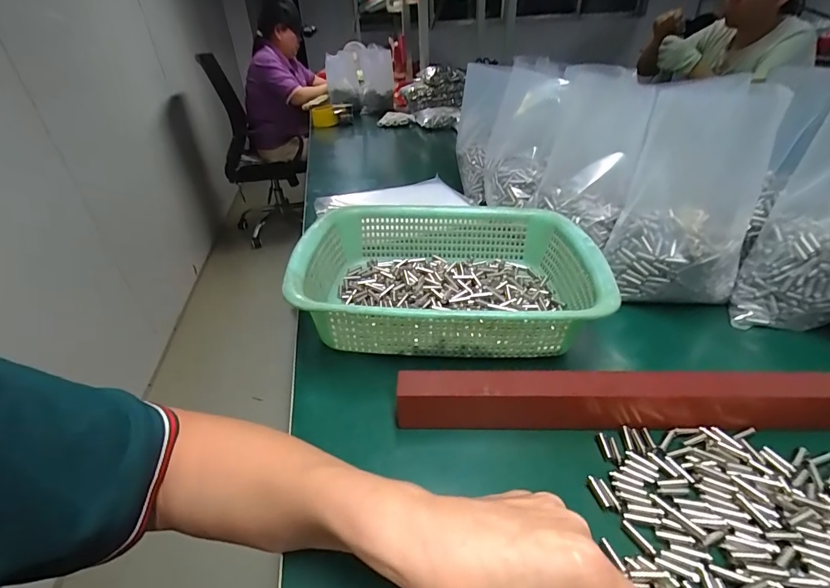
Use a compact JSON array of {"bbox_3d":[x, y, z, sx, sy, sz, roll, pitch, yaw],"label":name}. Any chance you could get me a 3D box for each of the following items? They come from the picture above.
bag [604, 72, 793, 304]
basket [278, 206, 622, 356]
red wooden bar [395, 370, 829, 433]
[{"bbox_3d":[0.284,-0.097,0.406,0.120,0.201,0.097,19,40,28],"label":"bag"},{"bbox_3d":[0.034,-0.022,0.417,0.288,0.068,0.219,0,34,4],"label":"basket"},{"bbox_3d":[0.192,0.076,0.299,0.407,0.040,0.025,-1,34,2],"label":"red wooden bar"}]

